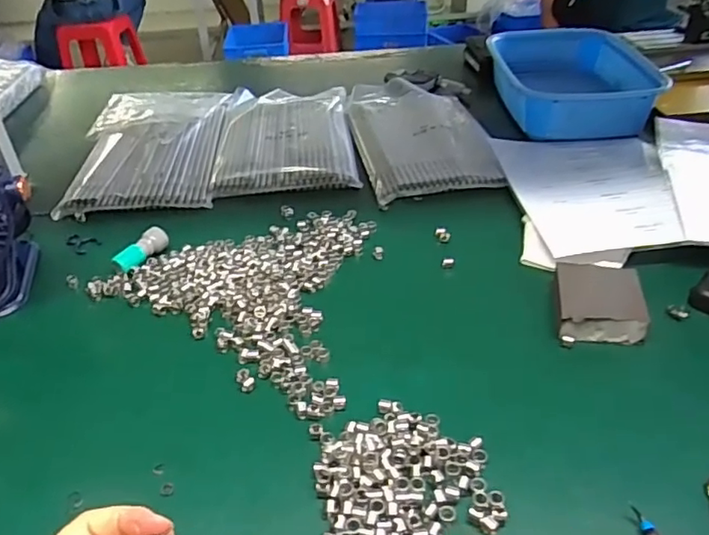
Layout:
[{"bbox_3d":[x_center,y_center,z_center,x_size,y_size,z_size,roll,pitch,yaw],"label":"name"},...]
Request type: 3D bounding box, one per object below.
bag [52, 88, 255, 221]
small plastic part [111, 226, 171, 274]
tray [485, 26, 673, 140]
[{"bbox_3d":[-0.275,-0.181,0.800,0.197,0.027,0.336,-2,37,1],"label":"bag"},{"bbox_3d":[-0.218,-0.019,0.596,0.021,0.017,0.060,18,41,25],"label":"small plastic part"},{"bbox_3d":[0.323,-0.272,0.879,0.216,0.089,0.277,-2,36,2],"label":"tray"}]

